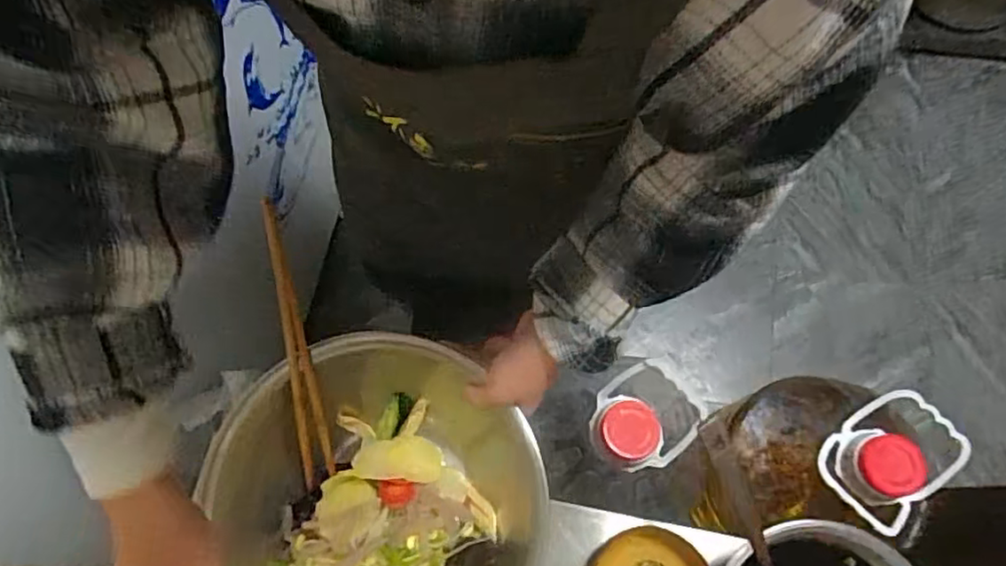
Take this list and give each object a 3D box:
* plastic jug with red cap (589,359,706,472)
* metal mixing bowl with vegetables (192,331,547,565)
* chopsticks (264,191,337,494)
[{"bbox_3d":[0.170,0.169,0.787,0.119,0.091,0.113,-42,79,-12],"label":"plastic jug with red cap"},{"bbox_3d":[-0.106,0.203,0.556,0.273,0.106,0.294,0,74,-1],"label":"metal mixing bowl with vegetables"},{"bbox_3d":[-0.174,0.060,0.540,0.028,0.014,0.252,-5,107,-3],"label":"chopsticks"}]

